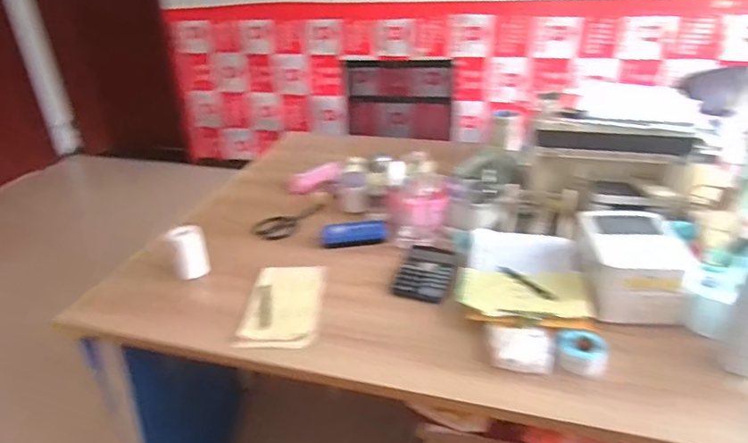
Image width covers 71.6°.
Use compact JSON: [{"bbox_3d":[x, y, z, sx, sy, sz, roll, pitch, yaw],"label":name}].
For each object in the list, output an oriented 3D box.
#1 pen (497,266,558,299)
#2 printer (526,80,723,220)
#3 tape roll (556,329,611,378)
[{"bbox_3d":[0.303,0.125,1.038,0.018,0.016,0.134,-22,34,-32],"label":"pen"},{"bbox_3d":[0.620,-0.187,1.329,0.383,0.221,0.248,13,32,26],"label":"printer"},{"bbox_3d":[0.365,0.227,0.911,0.082,0.045,0.082,-2,29,1],"label":"tape roll"}]

